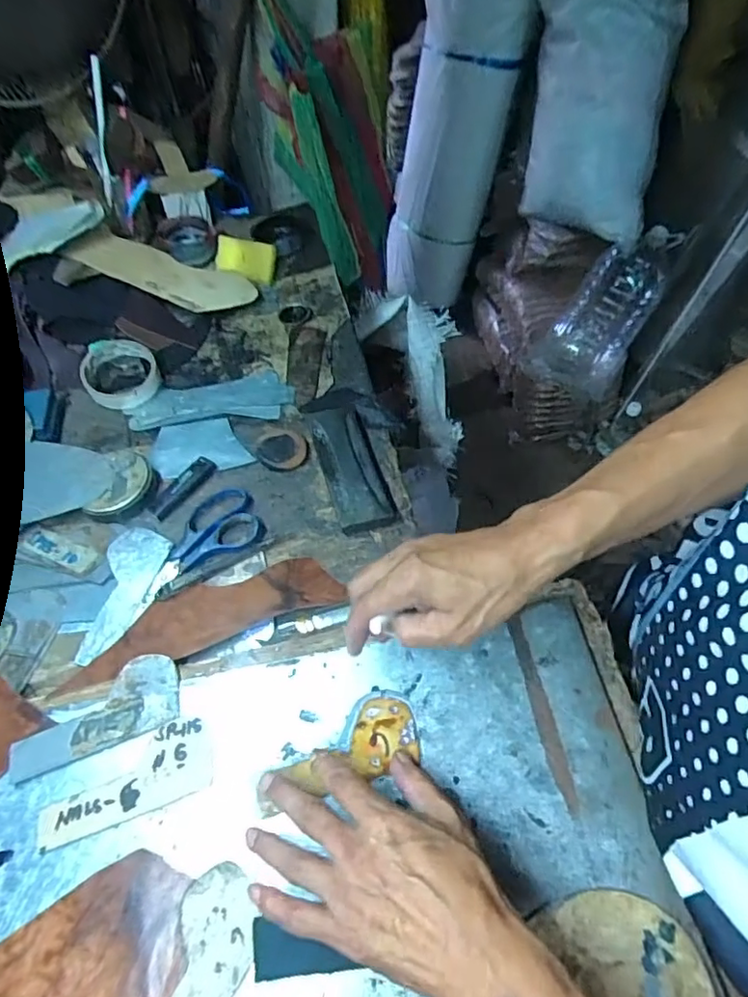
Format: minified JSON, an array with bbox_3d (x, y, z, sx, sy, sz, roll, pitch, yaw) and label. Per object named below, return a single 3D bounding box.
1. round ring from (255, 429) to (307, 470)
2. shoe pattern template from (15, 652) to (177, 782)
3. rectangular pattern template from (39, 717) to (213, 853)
[{"bbox_3d":[-0.097,-0.052,0.607,0.052,0.009,0.053,-2,55,3],"label":"round ring"},{"bbox_3d":[-0.214,0.164,0.445,0.126,0.004,0.056,-20,61,-9],"label":"shoe pattern template"},{"bbox_3d":[-0.179,0.203,0.417,0.121,0.004,0.051,-19,56,-9],"label":"rectangular pattern template"}]

